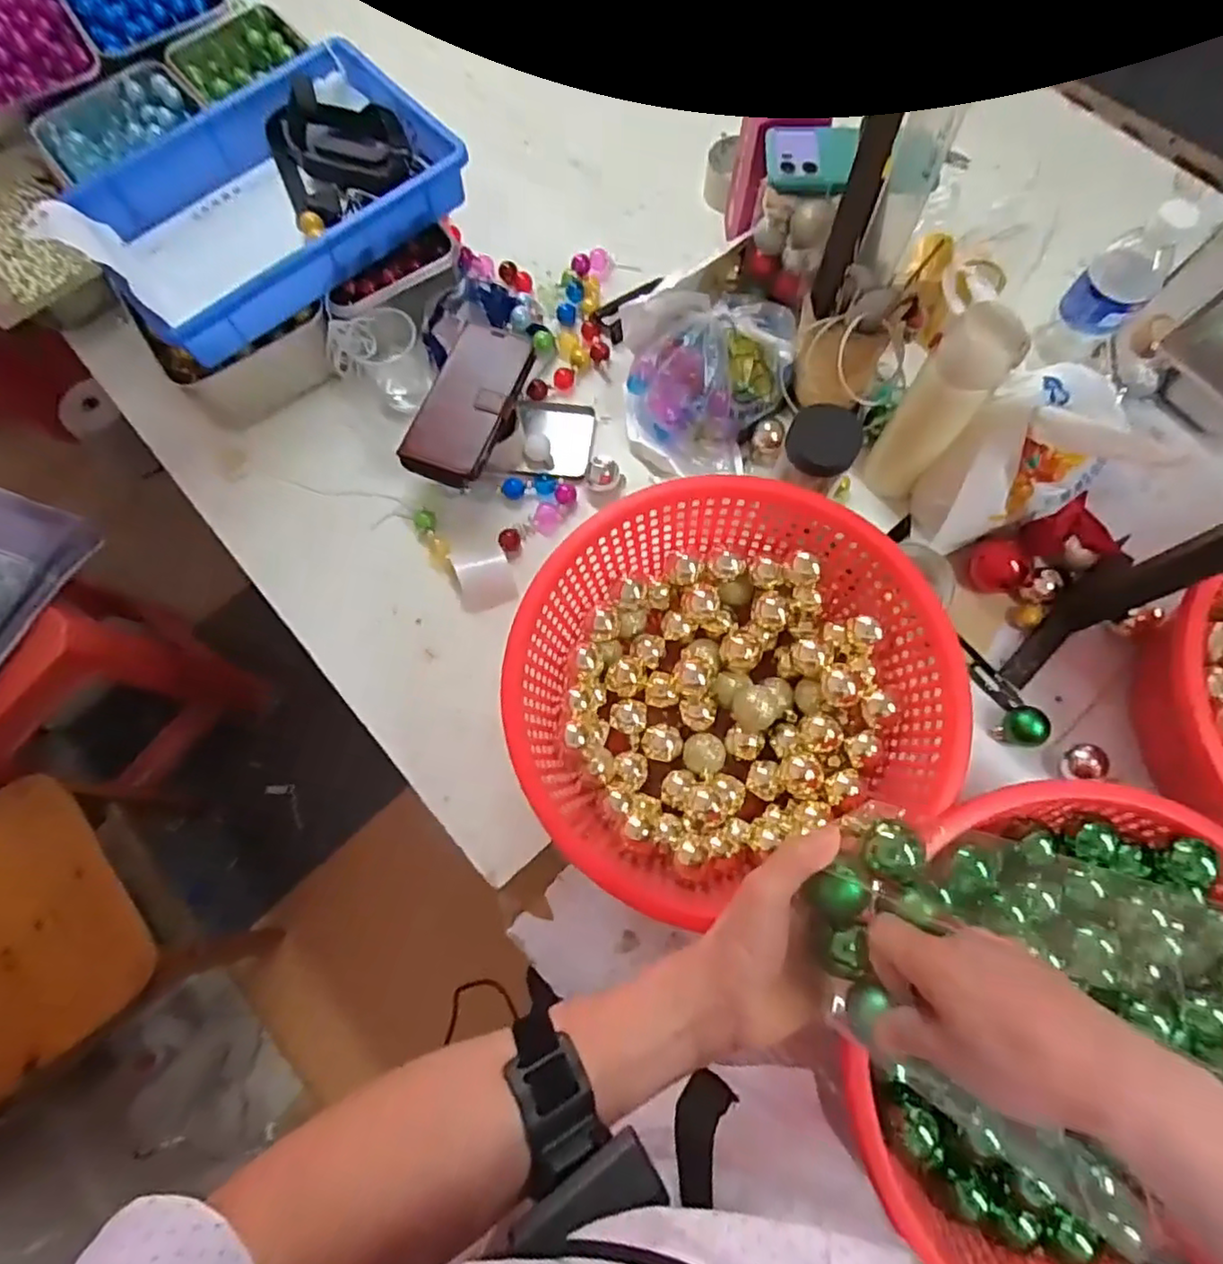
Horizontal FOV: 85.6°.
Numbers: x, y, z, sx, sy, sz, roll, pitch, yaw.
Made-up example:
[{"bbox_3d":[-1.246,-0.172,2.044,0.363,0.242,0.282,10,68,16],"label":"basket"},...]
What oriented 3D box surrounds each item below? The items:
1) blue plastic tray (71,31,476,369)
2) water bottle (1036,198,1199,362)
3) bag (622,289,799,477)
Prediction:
[{"bbox_3d":[-0.365,-0.472,0.725,0.362,0.077,0.264,-37,76,-9],"label":"blue plastic tray"},{"bbox_3d":[0.473,-0.313,0.651,0.063,0.219,0.058,40,78,12],"label":"water bottle"},{"bbox_3d":[0.104,-0.293,0.725,0.181,0.101,0.208,2,73,2],"label":"bag"}]

